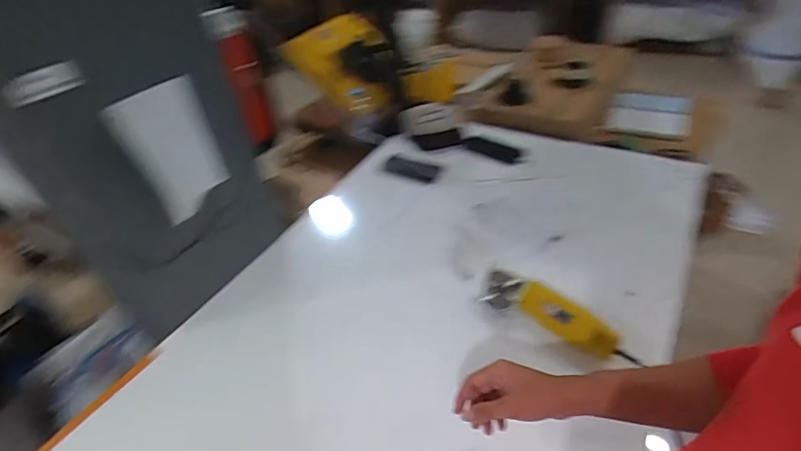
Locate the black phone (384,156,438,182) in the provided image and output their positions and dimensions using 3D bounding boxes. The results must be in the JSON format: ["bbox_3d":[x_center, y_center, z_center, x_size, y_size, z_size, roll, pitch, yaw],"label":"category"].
[{"bbox_3d":[0.032,-0.154,1.197,0.145,0.014,0.078,21,52,22],"label":"black phone"}]

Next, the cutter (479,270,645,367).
[{"bbox_3d":[0.257,0.149,0.761,0.255,0.065,0.077,23,48,31],"label":"cutter"}]

